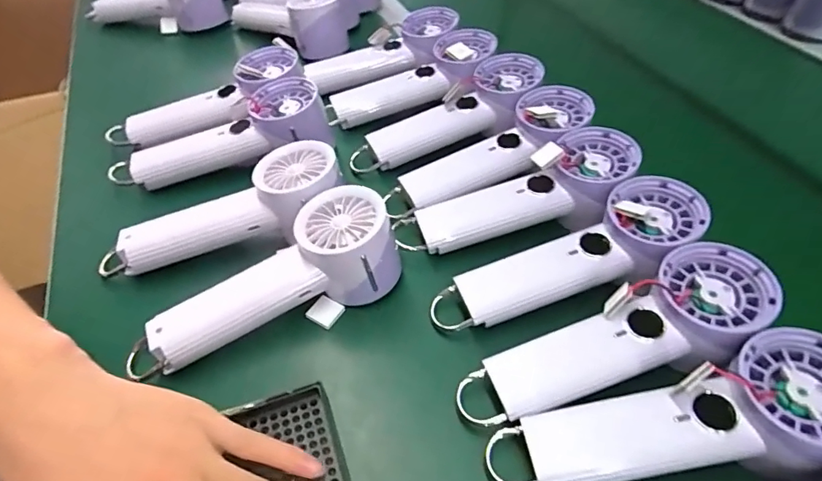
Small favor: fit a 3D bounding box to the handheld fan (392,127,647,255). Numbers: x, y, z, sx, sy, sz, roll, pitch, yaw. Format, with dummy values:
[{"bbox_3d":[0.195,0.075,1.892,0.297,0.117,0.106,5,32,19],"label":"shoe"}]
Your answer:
[{"bbox_3d":[0.084,-0.033,0.390,0.196,0.049,0.066,-22,49,2],"label":"handheld fan"}]

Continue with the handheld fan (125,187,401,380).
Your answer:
[{"bbox_3d":[-0.094,0.025,0.338,0.170,0.061,0.064,-19,50,-15],"label":"handheld fan"}]

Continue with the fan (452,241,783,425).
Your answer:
[{"bbox_3d":[0.124,0.063,0.301,0.200,0.033,0.065,-23,50,-1],"label":"fan"}]

